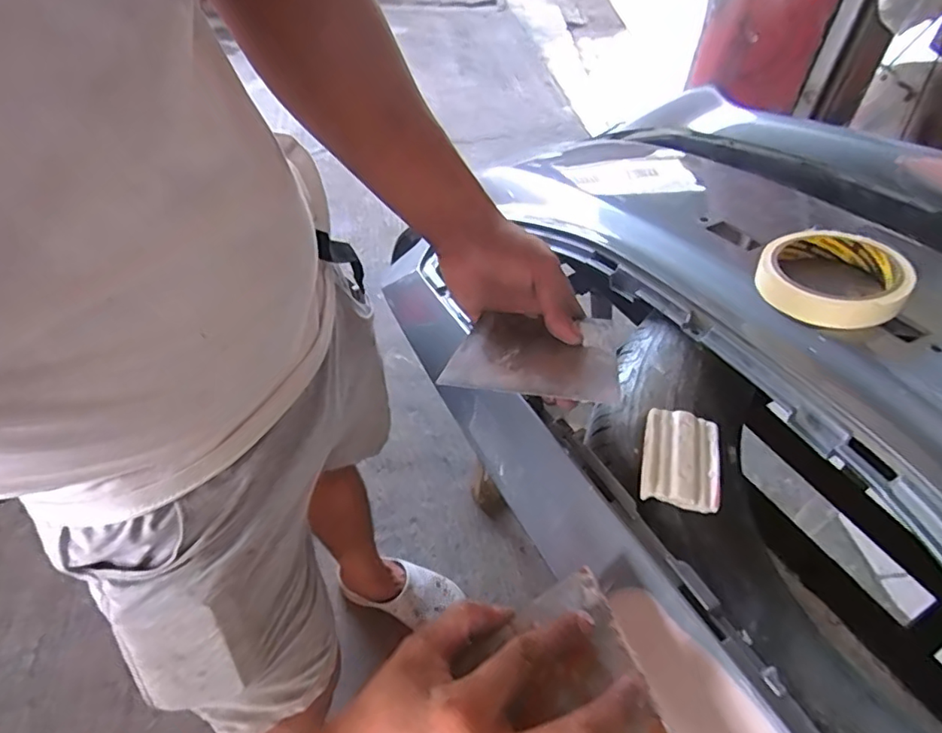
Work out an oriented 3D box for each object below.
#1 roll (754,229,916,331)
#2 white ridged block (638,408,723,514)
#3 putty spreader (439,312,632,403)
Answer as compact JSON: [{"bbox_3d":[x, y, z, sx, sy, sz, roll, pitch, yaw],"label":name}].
[{"bbox_3d":[0.260,-0.065,0.410,0.093,0.028,0.091,14,53,13],"label":"roll"},{"bbox_3d":[0.142,0.060,0.379,0.050,0.012,0.068,12,53,11],"label":"white ridged block"},{"bbox_3d":[0.048,-0.009,0.410,0.123,0.008,0.086,4,42,13],"label":"putty spreader"}]

